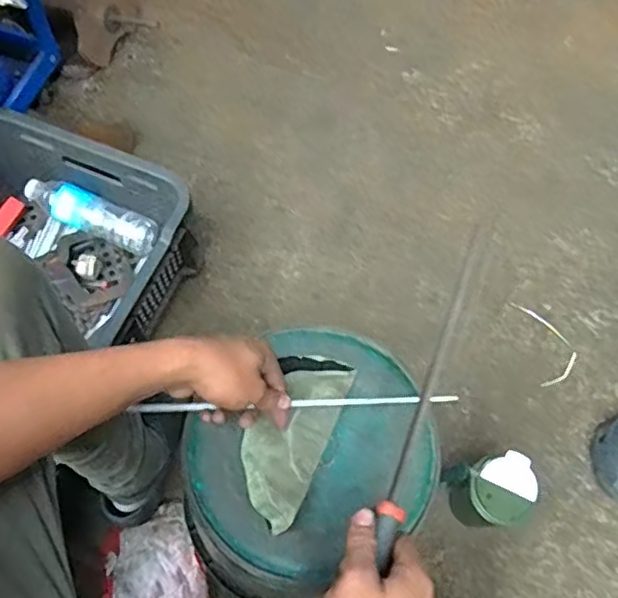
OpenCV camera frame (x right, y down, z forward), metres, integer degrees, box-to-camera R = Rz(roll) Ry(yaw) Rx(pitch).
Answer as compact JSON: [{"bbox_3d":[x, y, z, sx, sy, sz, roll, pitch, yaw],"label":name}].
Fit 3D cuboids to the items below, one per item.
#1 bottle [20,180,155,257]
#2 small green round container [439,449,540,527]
[{"bbox_3d":[-0.351,-0.137,0.963,0.220,0.067,0.060,23,66,6],"label":"bottle"},{"bbox_3d":[0.247,0.268,0.832,0.084,0.145,0.088,-15,67,-9],"label":"small green round container"}]

